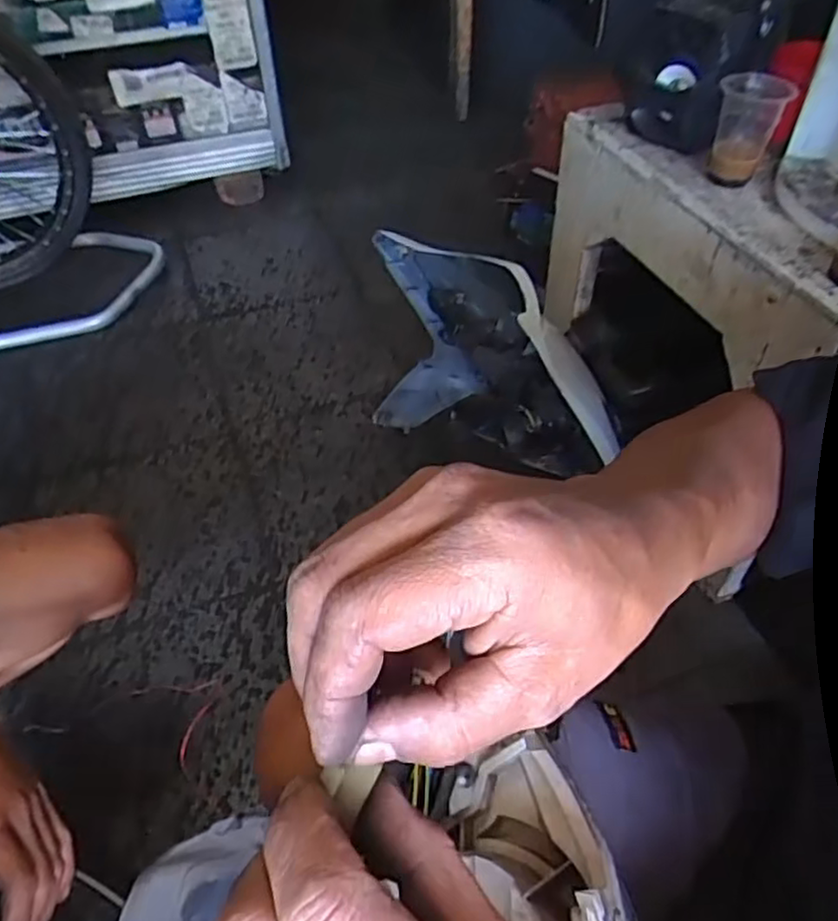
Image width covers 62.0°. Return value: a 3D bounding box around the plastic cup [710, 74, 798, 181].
[{"bbox_3d":[0.329,-0.335,0.702,0.063,0.083,0.063,0,50,0],"label":"plastic cup"}]

